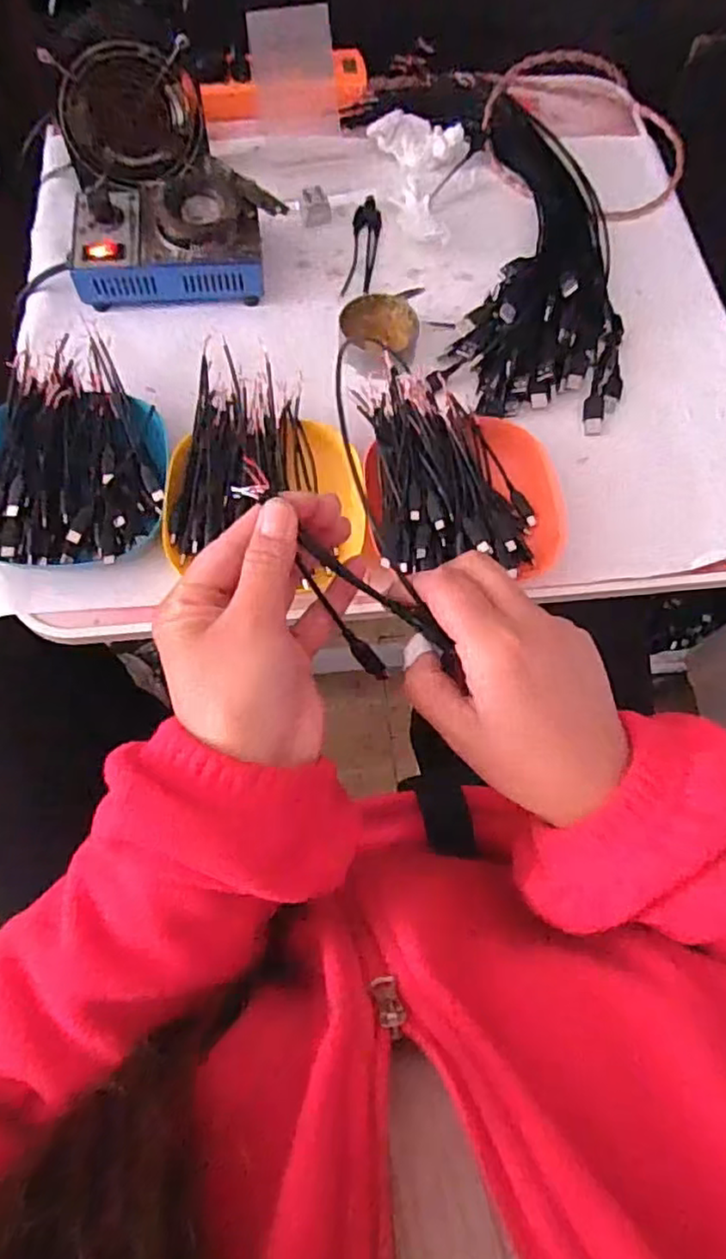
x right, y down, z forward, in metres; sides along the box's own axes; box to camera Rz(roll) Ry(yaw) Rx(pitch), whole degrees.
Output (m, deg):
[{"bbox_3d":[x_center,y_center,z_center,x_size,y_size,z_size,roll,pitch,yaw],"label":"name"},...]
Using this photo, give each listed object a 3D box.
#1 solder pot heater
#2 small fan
[{"bbox_3d":[-0.153,-0.335,0.549,0.167,0.055,0.120,-5,70,-4],"label":"solder pot heater"},{"bbox_3d":[-0.196,-0.436,0.563,0.118,0.098,0.032,-15,72,-8],"label":"small fan"}]

